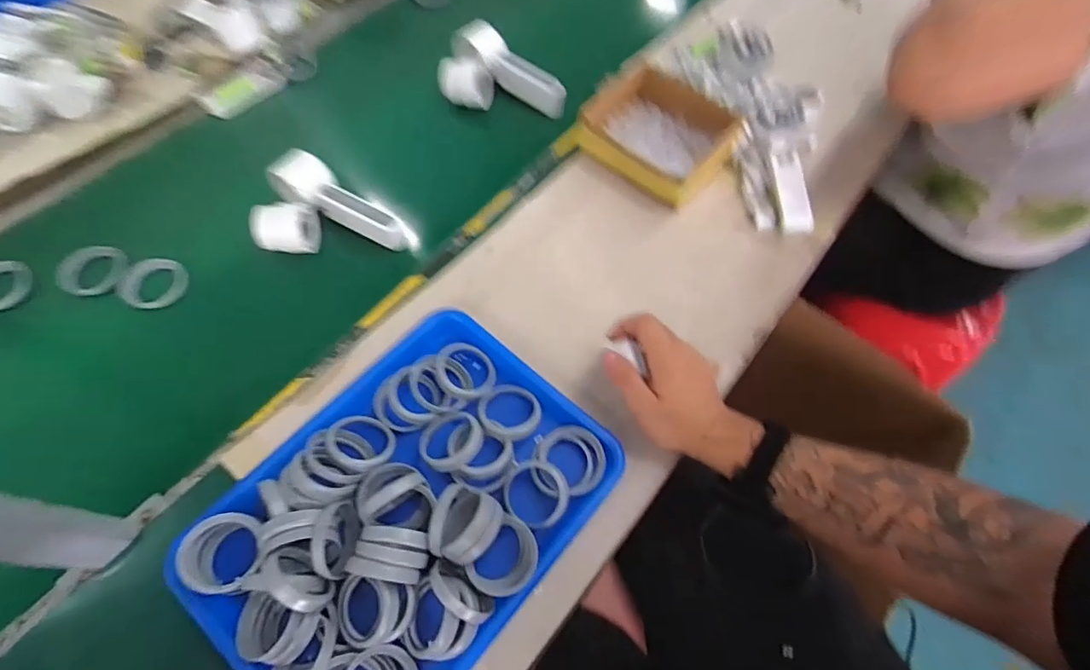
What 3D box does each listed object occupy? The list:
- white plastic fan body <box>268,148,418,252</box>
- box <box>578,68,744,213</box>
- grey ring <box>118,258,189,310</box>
[{"bbox_3d":[-0.229,-0.153,0.587,0.175,0.044,0.055,31,64,-2],"label":"white plastic fan body"},{"bbox_3d":[0.141,-0.256,0.645,0.172,0.045,0.150,41,70,14],"label":"box"},{"bbox_3d":[-0.432,-0.059,0.562,0.062,0.009,0.062,1,66,-3],"label":"grey ring"}]

